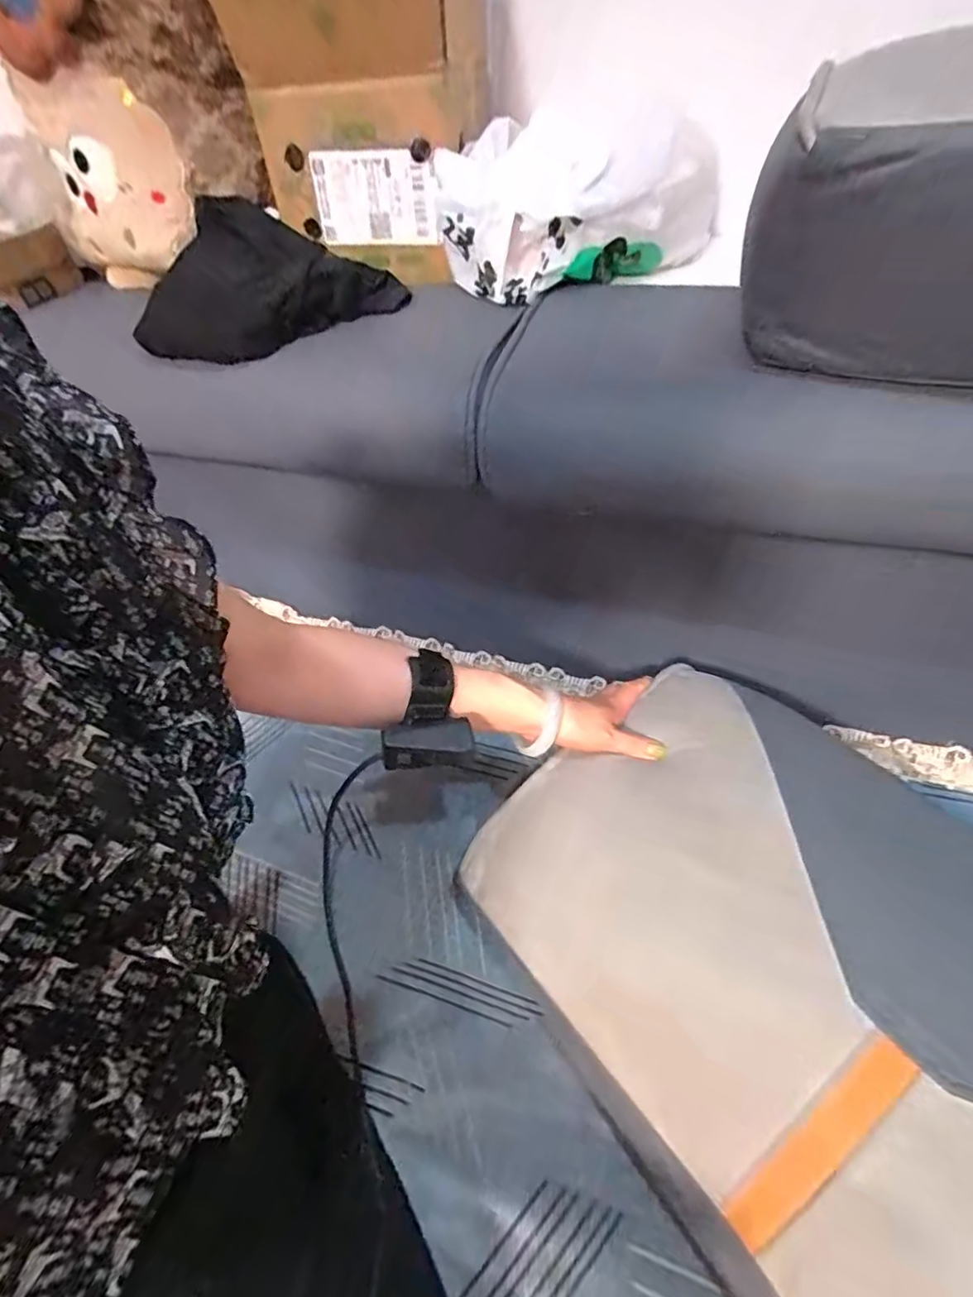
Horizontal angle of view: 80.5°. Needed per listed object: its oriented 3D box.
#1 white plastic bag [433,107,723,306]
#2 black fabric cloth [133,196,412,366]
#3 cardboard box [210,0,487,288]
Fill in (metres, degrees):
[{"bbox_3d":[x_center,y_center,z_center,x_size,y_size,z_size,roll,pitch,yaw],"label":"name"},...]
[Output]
[{"bbox_3d":[0.089,-0.434,0.563,0.267,0.110,0.173,6,54,9],"label":"white plastic bag"},{"bbox_3d":[-0.205,-0.351,0.553,0.218,0.067,0.173,11,55,13],"label":"black fabric cloth"},{"bbox_3d":[-0.111,-0.522,0.554,0.201,0.235,0.165,12,55,14],"label":"cardboard box"}]

